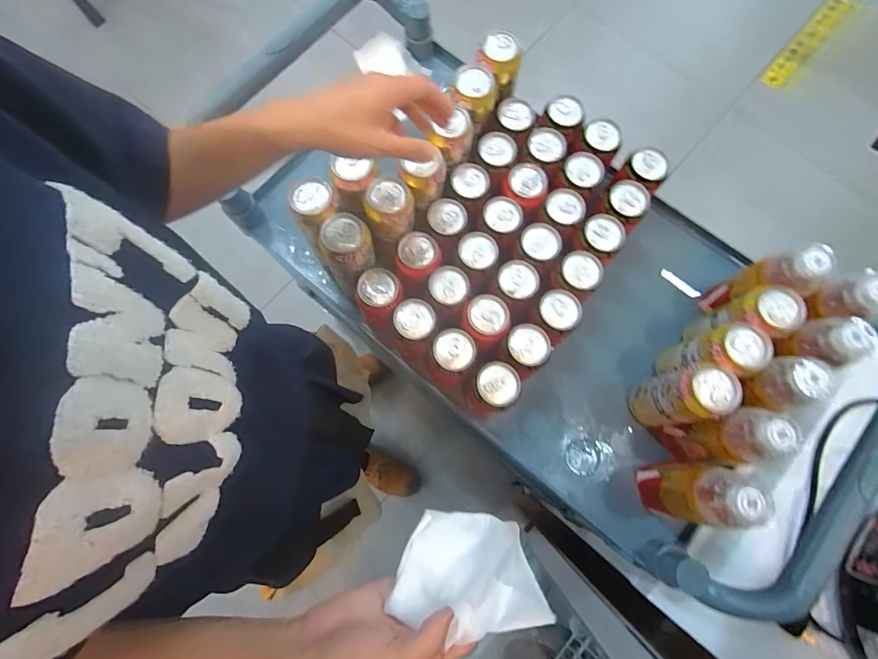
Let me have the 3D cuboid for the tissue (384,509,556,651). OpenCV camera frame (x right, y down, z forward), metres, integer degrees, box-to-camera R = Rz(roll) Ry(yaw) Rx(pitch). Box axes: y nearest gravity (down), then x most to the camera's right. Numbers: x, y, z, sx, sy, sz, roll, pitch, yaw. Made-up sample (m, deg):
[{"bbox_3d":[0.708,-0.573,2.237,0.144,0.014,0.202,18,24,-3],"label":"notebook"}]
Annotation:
[{"bbox_3d":[0.024,0.192,0.346,0.127,0.096,0.022,-19,115,20],"label":"tissue"}]

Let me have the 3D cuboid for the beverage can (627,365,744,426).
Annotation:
[{"bbox_3d":[0.311,0.092,0.553,0.065,0.164,0.061,0,77,1],"label":"beverage can"}]

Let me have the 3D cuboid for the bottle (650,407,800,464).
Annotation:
[{"bbox_3d":[0.347,0.132,0.530,0.057,0.188,0.061,0,77,1],"label":"bottle"}]

